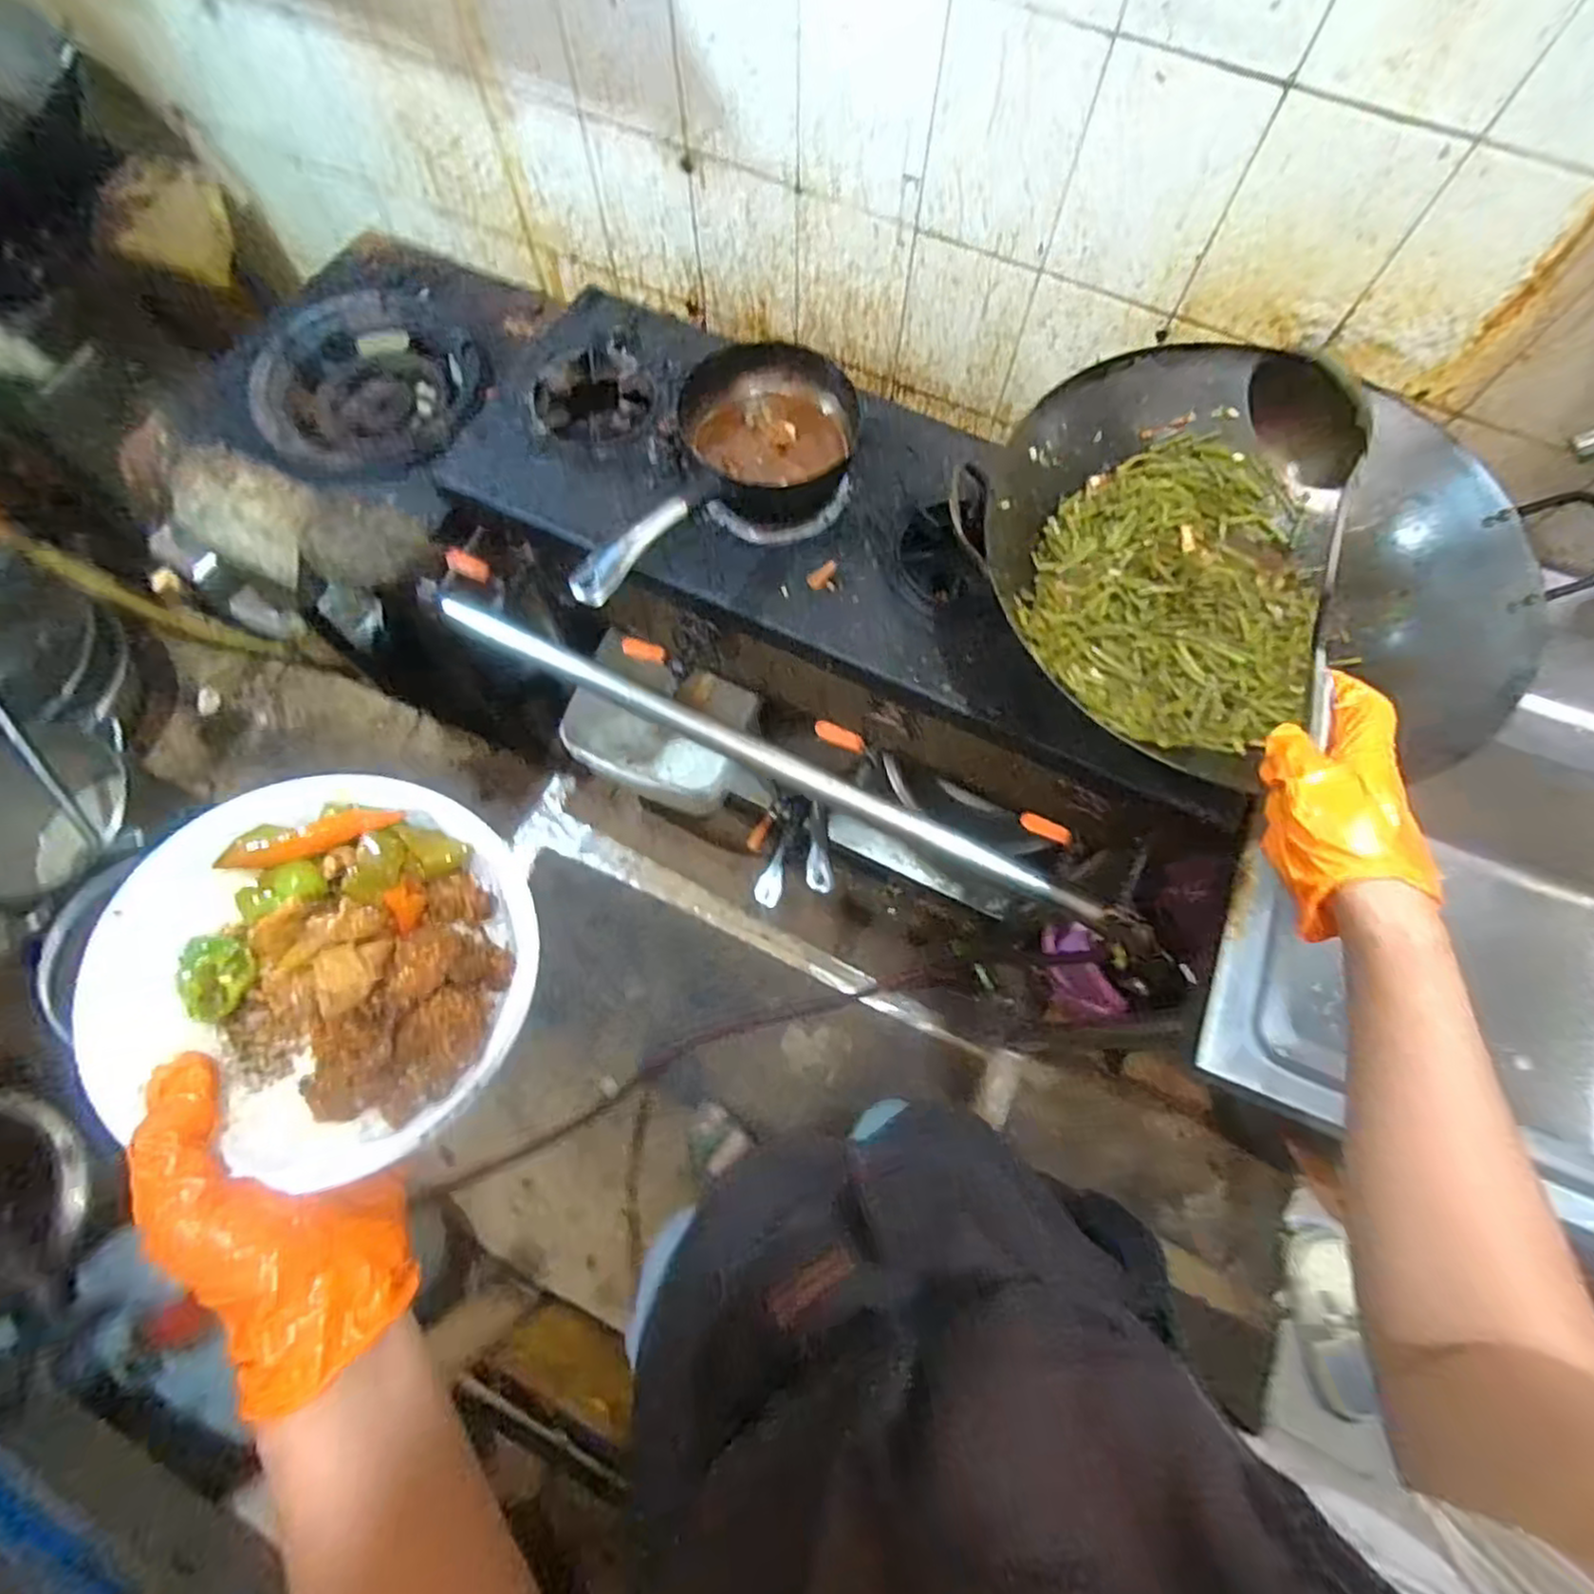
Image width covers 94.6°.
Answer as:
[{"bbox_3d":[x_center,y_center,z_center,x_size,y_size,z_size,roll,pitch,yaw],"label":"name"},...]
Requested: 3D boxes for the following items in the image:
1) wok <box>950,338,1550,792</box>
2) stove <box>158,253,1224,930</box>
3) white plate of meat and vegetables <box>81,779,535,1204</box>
[{"bbox_3d":[0.434,-0.214,0.734,0.470,0.138,0.499,-40,75,-18],"label":"wok"},{"bbox_3d":[-0.189,-0.380,0.970,1.466,0.176,0.497,32,69,10],"label":"stove"},{"bbox_3d":[-0.198,0.071,0.314,0.159,0.040,0.155,15,67,3],"label":"white plate of meat and vegetables"}]

